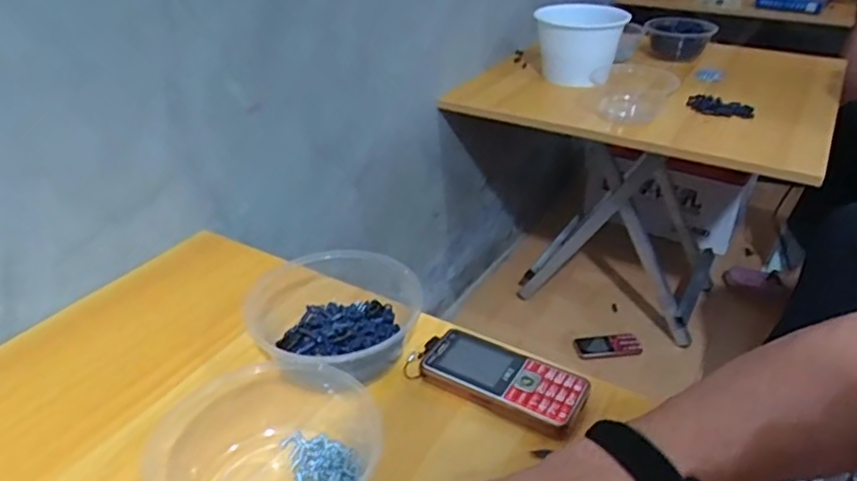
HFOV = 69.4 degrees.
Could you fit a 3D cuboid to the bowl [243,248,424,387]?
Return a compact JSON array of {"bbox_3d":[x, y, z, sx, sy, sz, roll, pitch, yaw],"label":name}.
[{"bbox_3d":[-0.082,0.053,0.567,0.144,0.057,0.146,4,33,7],"label":"bowl"}]

